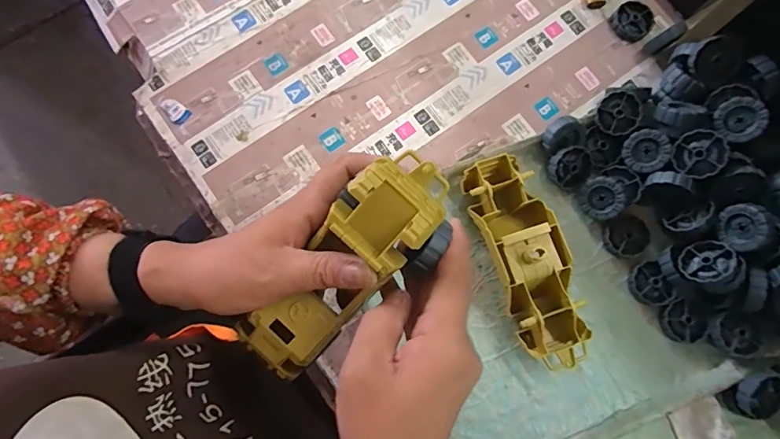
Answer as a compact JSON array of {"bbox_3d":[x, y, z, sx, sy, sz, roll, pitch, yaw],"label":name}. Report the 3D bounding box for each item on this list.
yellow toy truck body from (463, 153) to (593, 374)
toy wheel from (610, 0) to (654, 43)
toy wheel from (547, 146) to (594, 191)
[{"bbox_3d":[0.114,0.035,0.391,0.056,0.054,0.177,-19,78,-5],"label":"yellow toy truck body"},{"bbox_3d":[0.248,-0.203,0.471,0.039,0.013,0.038,0,77,-1],"label":"toy wheel"},{"bbox_3d":[0.166,-0.045,0.421,0.038,0.028,0.035,0,77,-1],"label":"toy wheel"}]

